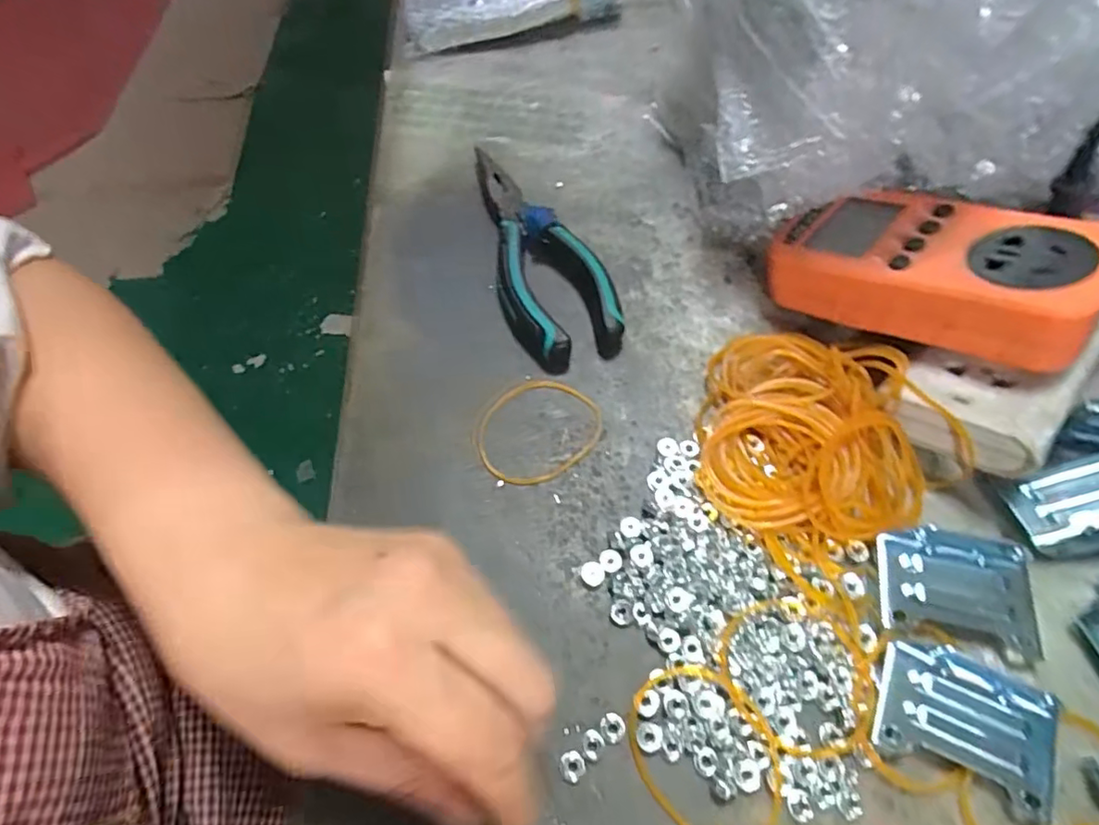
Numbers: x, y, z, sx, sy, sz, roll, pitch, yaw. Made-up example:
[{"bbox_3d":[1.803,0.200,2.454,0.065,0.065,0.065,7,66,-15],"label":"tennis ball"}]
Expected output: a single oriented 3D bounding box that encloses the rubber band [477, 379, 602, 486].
[{"bbox_3d":[-0.006,0.007,0.274,0.059,0.004,0.050,-40,66,-18],"label":"rubber band"}]

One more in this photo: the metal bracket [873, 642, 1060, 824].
[{"bbox_3d":[0.147,0.108,0.207,0.058,0.006,0.042,22,64,15],"label":"metal bracket"}]

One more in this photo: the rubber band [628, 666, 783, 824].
[{"bbox_3d":[0.055,0.120,0.205,0.044,0.006,0.060,-33,64,-15],"label":"rubber band"}]

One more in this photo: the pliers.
[{"bbox_3d":[-0.007,-0.090,0.319,0.054,0.020,0.153,-16,61,-6],"label":"pliers"}]

